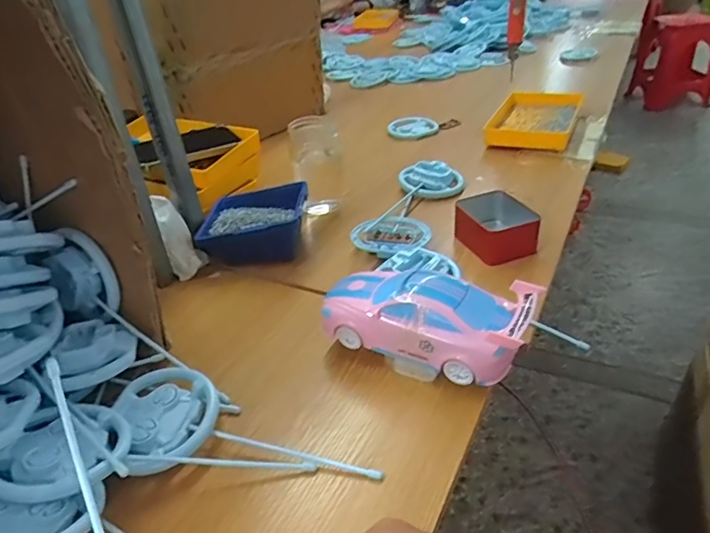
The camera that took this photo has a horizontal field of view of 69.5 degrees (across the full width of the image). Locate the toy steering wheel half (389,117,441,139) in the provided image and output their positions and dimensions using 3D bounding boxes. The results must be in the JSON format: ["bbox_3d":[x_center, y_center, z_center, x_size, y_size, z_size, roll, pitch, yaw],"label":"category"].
[{"bbox_3d":[0.119,-0.284,1.045,0.096,0.015,0.092,-7,34,-3],"label":"toy steering wheel half"}]

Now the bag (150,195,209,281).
[{"bbox_3d":[-0.233,-0.042,0.675,0.045,0.114,0.026,-26,7,-25],"label":"bag"}]

